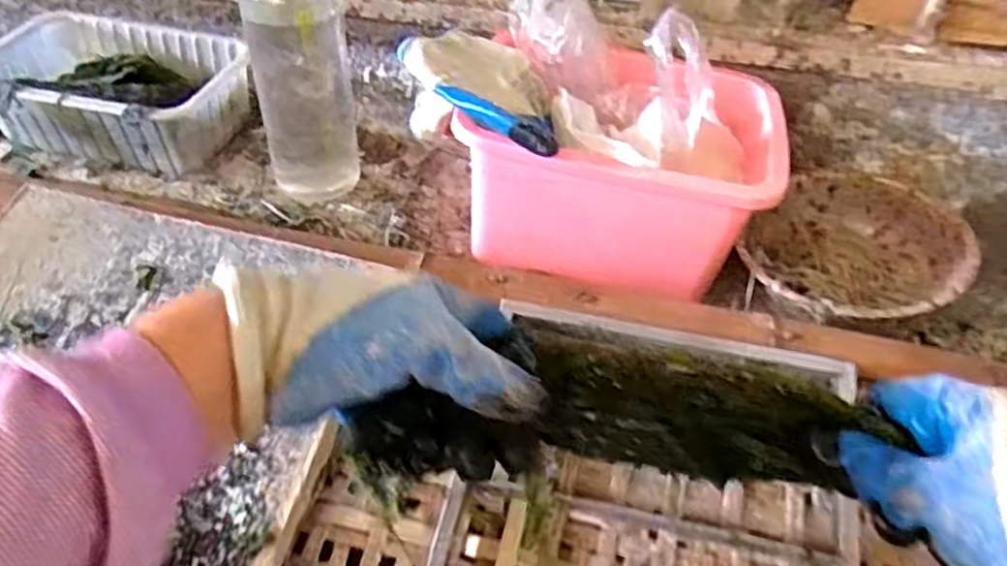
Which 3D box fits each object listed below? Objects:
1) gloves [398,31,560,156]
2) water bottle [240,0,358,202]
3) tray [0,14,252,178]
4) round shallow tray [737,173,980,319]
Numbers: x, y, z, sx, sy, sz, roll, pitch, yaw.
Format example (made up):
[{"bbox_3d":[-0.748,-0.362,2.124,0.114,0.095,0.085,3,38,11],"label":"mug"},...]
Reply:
[{"bbox_3d":[-0.003,-0.156,0.604,0.167,0.056,0.108,29,48,26],"label":"gloves"},{"bbox_3d":[-0.185,-0.195,0.645,0.095,0.289,0.072,-10,44,-13],"label":"water bottle"},{"bbox_3d":[-0.389,-0.196,0.762,0.233,0.080,0.161,8,43,6],"label":"tray"},{"bbox_3d":[0.320,-0.023,0.679,0.181,0.075,0.197,1,42,-1],"label":"round shallow tray"}]

